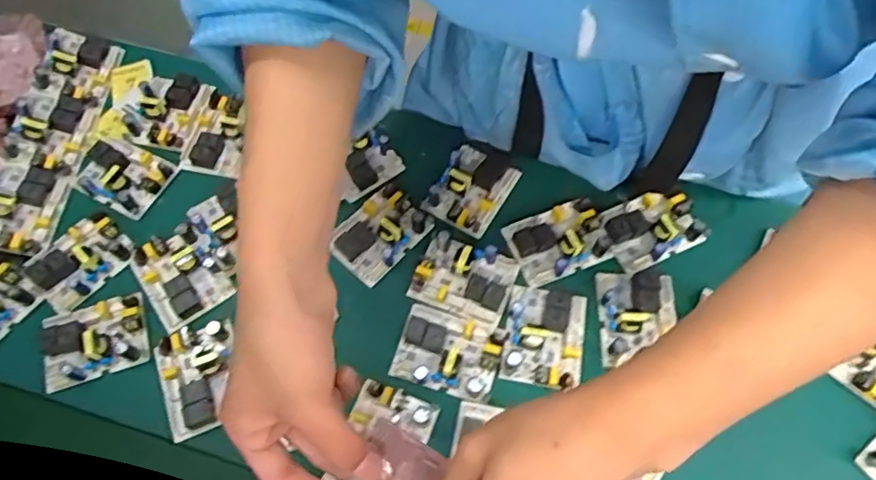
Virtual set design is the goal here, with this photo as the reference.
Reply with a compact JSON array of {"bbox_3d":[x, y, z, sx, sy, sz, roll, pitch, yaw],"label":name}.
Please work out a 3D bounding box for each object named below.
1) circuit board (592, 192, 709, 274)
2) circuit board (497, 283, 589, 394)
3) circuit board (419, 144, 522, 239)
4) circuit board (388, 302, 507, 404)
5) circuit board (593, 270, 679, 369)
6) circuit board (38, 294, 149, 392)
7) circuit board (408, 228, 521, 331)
[{"bbox_3d":[0.181,-0.011,0.502,0.096,0.025,0.058,-23,68,-9],"label":"circuit board"},{"bbox_3d":[0.085,0.076,0.462,0.063,0.020,0.079,10,67,6],"label":"circuit board"},{"bbox_3d":[0.031,-0.049,0.522,0.061,0.019,0.080,29,70,13],"label":"circuit board"},{"bbox_3d":[0.008,0.087,0.456,0.080,0.025,0.062,15,67,8],"label":"circuit board"},{"bbox_3d":[0.163,0.060,0.468,0.061,0.016,0.077,0,66,1],"label":"circuit board"},{"bbox_3d":[-0.280,0.078,0.460,0.080,0.023,0.062,-14,66,-5],"label":"circuit board"},{"bbox_3d":[0.021,0.030,0.482,0.080,0.021,0.063,22,68,10],"label":"circuit board"}]

